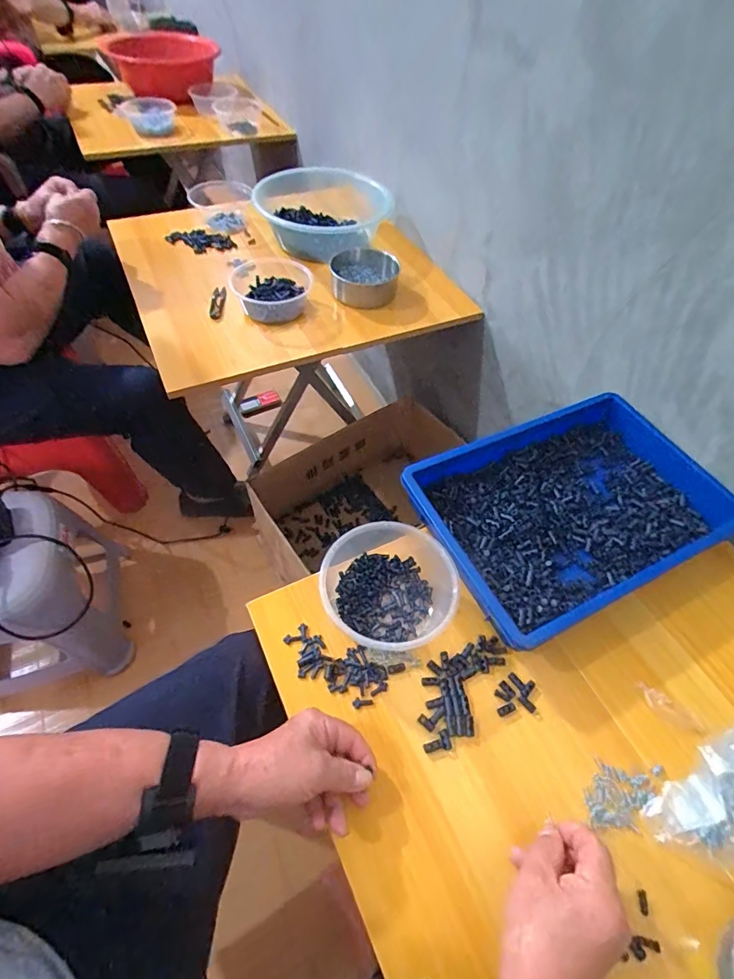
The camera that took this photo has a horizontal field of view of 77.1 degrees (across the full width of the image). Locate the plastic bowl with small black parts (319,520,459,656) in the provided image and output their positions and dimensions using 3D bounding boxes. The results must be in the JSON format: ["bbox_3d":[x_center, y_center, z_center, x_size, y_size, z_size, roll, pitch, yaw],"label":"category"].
[{"bbox_3d":[0.025,0.103,0.512,0.143,0.062,0.155,20,56,10],"label":"plastic bowl with small black parts"}]

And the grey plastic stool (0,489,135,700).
[{"bbox_3d":[-0.659,0.185,0.873,0.275,0.346,0.322,-13,57,-13],"label":"grey plastic stool"}]

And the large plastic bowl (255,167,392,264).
[{"bbox_3d":[-0.091,-0.617,1.037,0.291,0.108,0.226,-10,56,-11],"label":"large plastic bowl"}]

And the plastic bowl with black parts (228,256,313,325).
[{"bbox_3d":[-0.184,-0.382,0.884,0.156,0.062,0.138,-3,55,-6],"label":"plastic bowl with black parts"}]

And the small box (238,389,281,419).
[{"bbox_3d":[-0.325,-0.259,1.400,0.127,0.054,0.033,-20,56,8],"label":"small box"}]

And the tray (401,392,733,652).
[{"bbox_3d":[0.265,0.015,0.590,0.385,0.054,0.253,-21,59,-18],"label":"tray"}]

